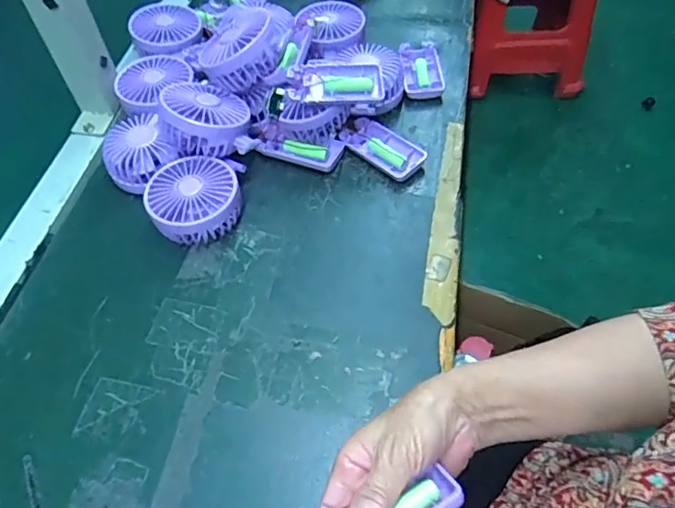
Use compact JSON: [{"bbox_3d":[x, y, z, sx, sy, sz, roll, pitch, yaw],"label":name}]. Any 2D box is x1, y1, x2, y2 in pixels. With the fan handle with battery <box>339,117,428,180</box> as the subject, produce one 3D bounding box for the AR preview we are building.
[{"bbox_3d":[0.050,-0.111,0.558,0.088,0.018,0.045,37,65,26],"label":"fan handle with battery"}]

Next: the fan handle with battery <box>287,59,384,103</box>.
[{"bbox_3d":[-0.002,-0.169,0.523,0.091,0.021,0.044,0,55,4],"label":"fan handle with battery"}]

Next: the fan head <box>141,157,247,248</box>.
[{"bbox_3d":[-0.135,-0.050,0.510,0.083,0.044,0.085,-2,55,3],"label":"fan head"}]

